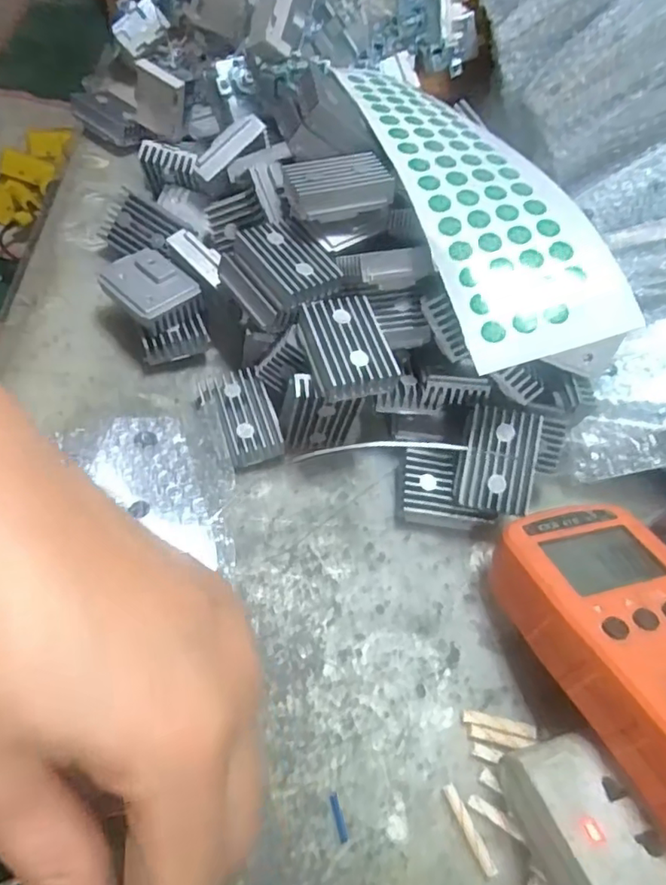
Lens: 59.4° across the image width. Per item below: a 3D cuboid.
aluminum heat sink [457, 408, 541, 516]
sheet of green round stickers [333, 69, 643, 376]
[{"bbox_3d":[0.073,0.008,0.259,0.033,0.008,0.045,11,85,-3],"label":"aluminum heat sink"},{"bbox_3d":[0.059,-0.121,0.271,0.062,0.017,0.198,-11,61,-18],"label":"sheet of green round stickers"}]

